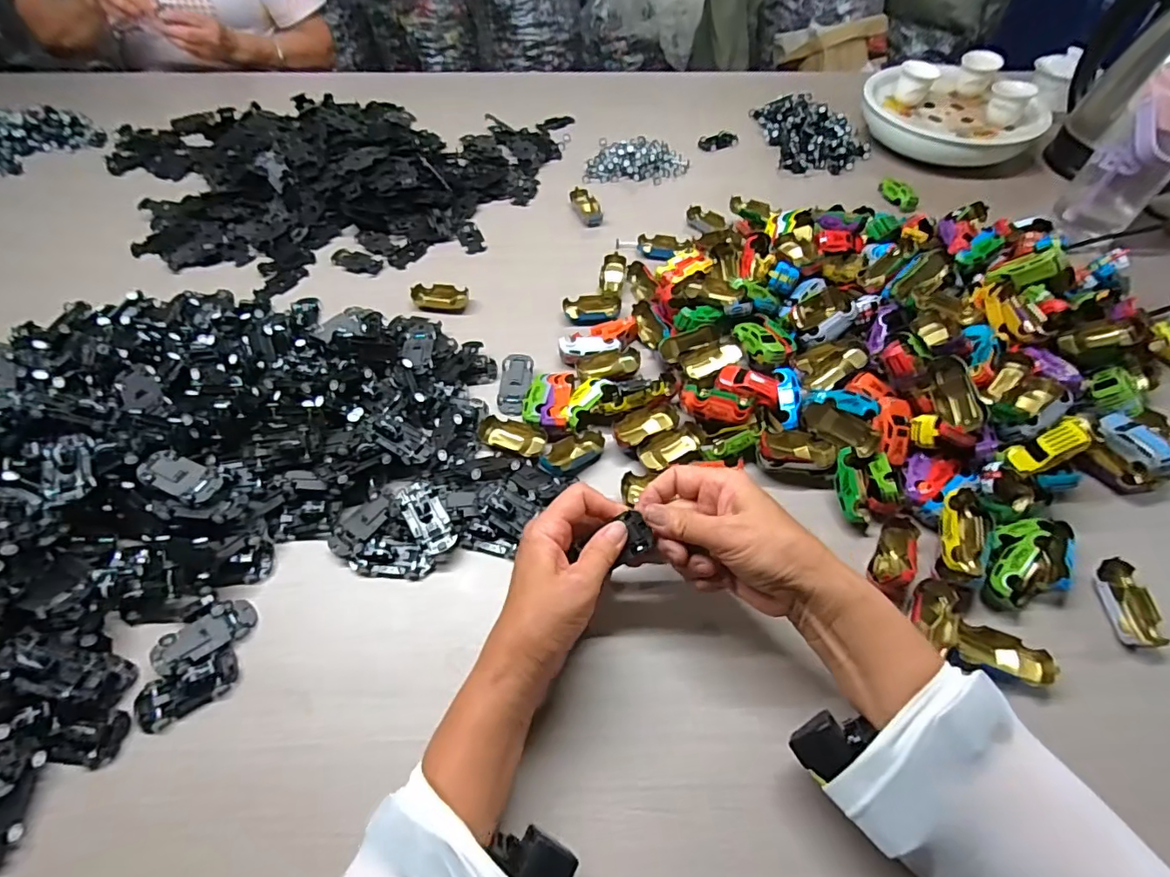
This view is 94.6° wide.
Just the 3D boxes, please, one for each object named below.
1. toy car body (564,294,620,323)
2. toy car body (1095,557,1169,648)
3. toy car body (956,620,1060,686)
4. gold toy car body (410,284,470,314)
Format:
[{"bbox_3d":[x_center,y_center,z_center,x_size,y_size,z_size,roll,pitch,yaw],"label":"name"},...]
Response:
[{"bbox_3d":[0.008,-0.145,0.605,0.063,0.015,0.033,-6,55,-4],"label":"toy car body"},{"bbox_3d":[0.412,0.124,0.408,0.029,0.016,0.063,1,54,1],"label":"toy car body"},{"bbox_3d":[0.303,0.156,0.390,0.059,0.018,0.028,19,55,33],"label":"toy car body"},{"bbox_3d":[-0.165,-0.160,0.618,0.063,0.018,0.030,0,54,0],"label":"gold toy car body"}]

